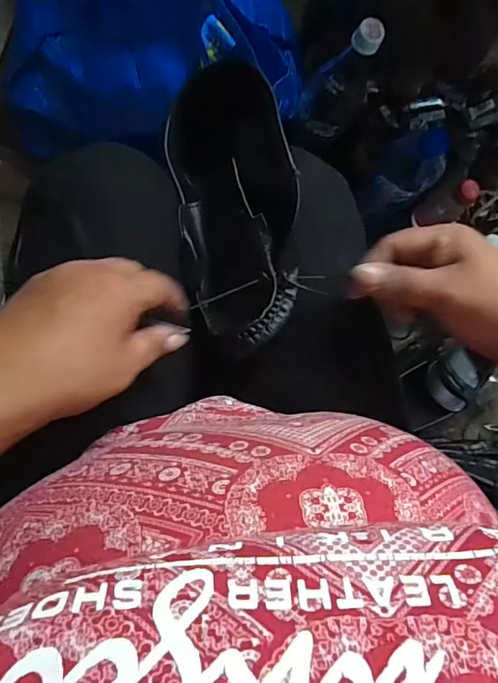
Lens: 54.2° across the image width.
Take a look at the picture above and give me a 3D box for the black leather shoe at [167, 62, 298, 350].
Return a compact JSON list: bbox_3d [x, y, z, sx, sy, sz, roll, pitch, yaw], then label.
[{"bbox_3d":[-0.015,-0.104,0.371,0.076,0.101,0.220,-7,87,-9],"label":"black leather shoe"}]

